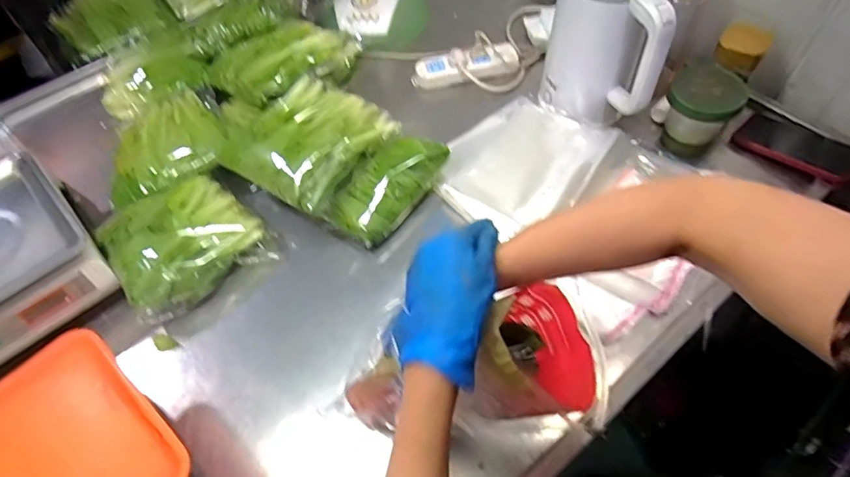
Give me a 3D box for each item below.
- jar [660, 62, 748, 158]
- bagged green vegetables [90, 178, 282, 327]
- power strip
[{"bbox_3d":[0.402,-0.188,0.749,0.094,0.099,0.099,-2,56,2],"label":"jar"},{"bbox_3d":[-0.336,0.001,0.721,0.198,0.069,0.179,-32,60,-17],"label":"bagged green vegetables"},{"bbox_3d":[0.072,-0.308,0.902,0.186,0.040,0.061,-5,56,0],"label":"power strip"}]

